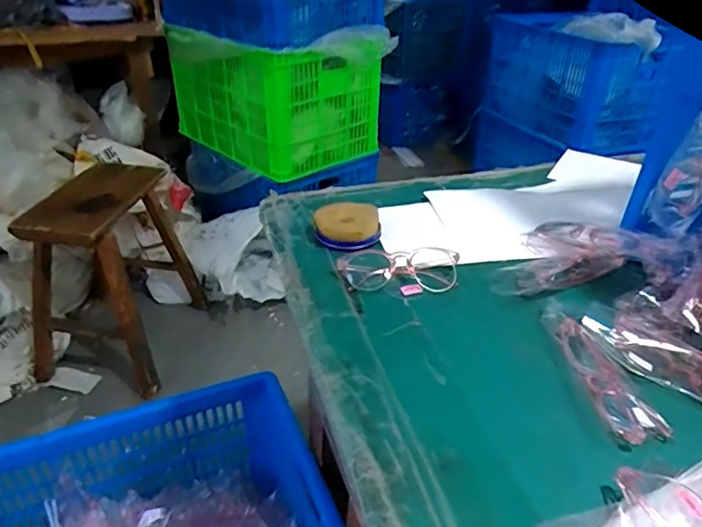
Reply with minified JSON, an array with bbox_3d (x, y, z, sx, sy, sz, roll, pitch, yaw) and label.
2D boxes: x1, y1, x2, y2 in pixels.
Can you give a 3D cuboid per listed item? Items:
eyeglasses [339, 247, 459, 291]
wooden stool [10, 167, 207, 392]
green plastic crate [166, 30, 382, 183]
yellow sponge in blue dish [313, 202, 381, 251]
[{"bbox_3d":[0.048,0.004,0.544,0.120,0.026,0.062,7,34,9],"label":"eyeglasses"},{"bbox_3d":[-0.649,0.015,1.481,0.359,0.484,0.466,11,35,14],"label":"wooden stool"},{"bbox_3d":[-0.280,-0.587,1.861,0.450,0.393,0.654,-27,43,-35],"label":"green plastic crate"},{"bbox_3d":[-0.004,-0.043,0.613,0.072,0.031,0.062,2,34,1],"label":"yellow sponge in blue dish"}]

